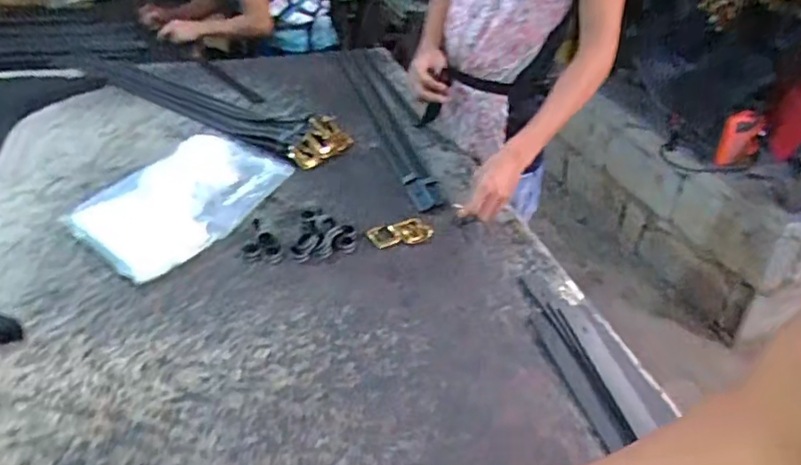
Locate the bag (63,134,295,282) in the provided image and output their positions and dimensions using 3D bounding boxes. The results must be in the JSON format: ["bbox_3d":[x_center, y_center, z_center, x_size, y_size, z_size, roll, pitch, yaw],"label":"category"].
[{"bbox_3d":[-0.367,-0.063,0.972,0.317,0.108,0.219,-28,44,-36],"label":"bag"}]

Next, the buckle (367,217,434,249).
[{"bbox_3d":[-0.001,-0.001,0.966,0.109,0.015,0.055,-8,35,-13],"label":"buckle"}]

